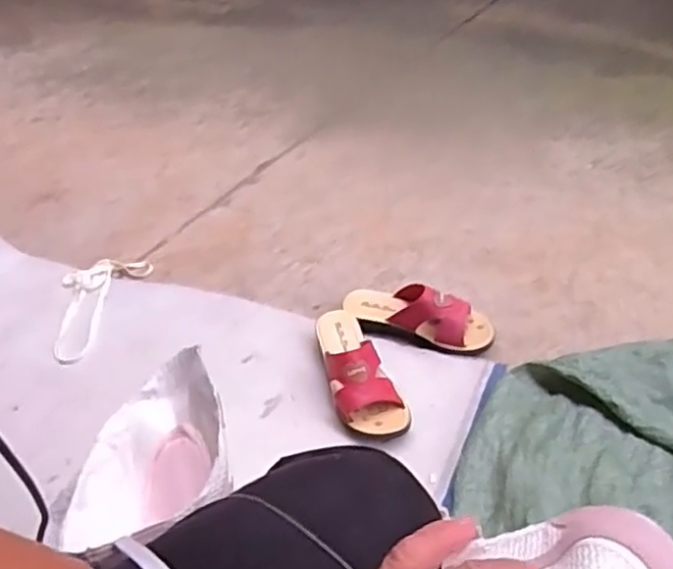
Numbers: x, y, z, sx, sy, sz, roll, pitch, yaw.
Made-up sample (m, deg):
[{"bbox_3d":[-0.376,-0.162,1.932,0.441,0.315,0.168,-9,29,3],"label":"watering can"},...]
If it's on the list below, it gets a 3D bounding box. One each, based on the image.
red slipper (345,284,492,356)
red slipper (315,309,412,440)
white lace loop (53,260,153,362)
[{"bbox_3d":[0.123,0.041,1.031,0.227,0.069,0.082,15,50,24],"label":"red slipper"},{"bbox_3d":[0.030,0.112,0.958,0.091,0.078,0.228,-14,44,-4],"label":"red slipper"},{"bbox_3d":[-0.438,0.029,1.185,0.140,0.013,0.244,10,45,18],"label":"white lace loop"}]

